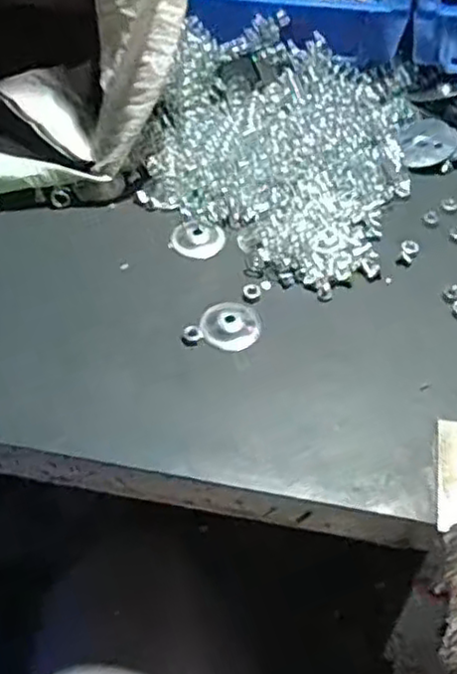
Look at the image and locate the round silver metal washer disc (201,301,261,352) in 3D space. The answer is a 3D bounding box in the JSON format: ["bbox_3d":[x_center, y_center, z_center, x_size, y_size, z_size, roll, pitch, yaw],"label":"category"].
[{"bbox_3d":[0.002,-0.007,0.389,0.033,0.004,0.032,-1,51,1],"label":"round silver metal washer disc"}]

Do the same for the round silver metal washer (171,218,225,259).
[{"bbox_3d":[-0.019,-0.061,0.434,0.032,0.005,0.029,-7,52,-5],"label":"round silver metal washer"}]

